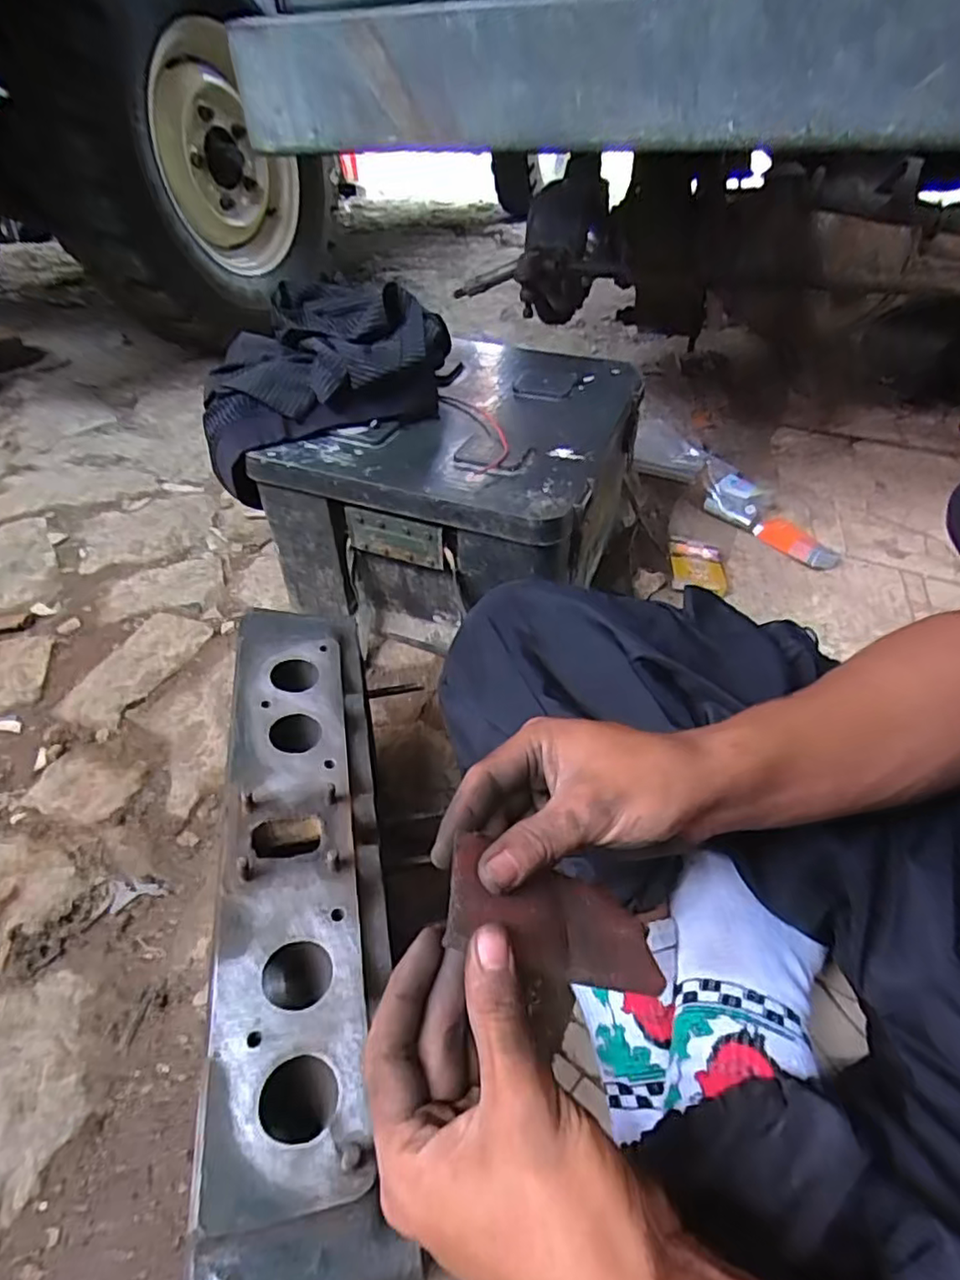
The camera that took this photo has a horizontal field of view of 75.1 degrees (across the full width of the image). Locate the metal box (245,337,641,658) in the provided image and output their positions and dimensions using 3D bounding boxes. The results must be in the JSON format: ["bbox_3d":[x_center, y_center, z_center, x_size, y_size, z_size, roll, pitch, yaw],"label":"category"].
[{"bbox_3d":[-0.014,-0.185,0.802,0.348,0.240,0.364,15,47,16],"label":"metal box"}]

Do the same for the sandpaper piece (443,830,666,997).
[{"bbox_3d":[0.035,0.129,0.295,0.114,0.017,0.052,28,39,-23],"label":"sandpaper piece"}]

